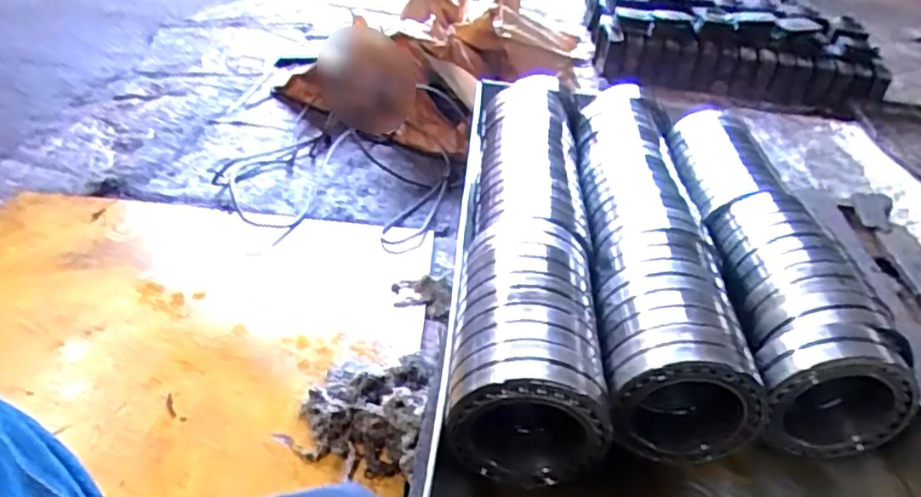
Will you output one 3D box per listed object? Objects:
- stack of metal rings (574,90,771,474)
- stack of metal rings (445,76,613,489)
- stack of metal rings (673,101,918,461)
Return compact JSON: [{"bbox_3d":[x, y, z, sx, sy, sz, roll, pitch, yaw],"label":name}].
[{"bbox_3d":[0.345,-0.045,1.286,0.222,0.202,1.017,7,35,0],"label":"stack of metal rings"},{"bbox_3d":[0.130,-0.056,1.257,0.216,0.174,1.077,8,35,1],"label":"stack of metal rings"},{"bbox_3d":[0.560,-0.012,1.258,0.217,0.190,0.883,7,35,0],"label":"stack of metal rings"}]

